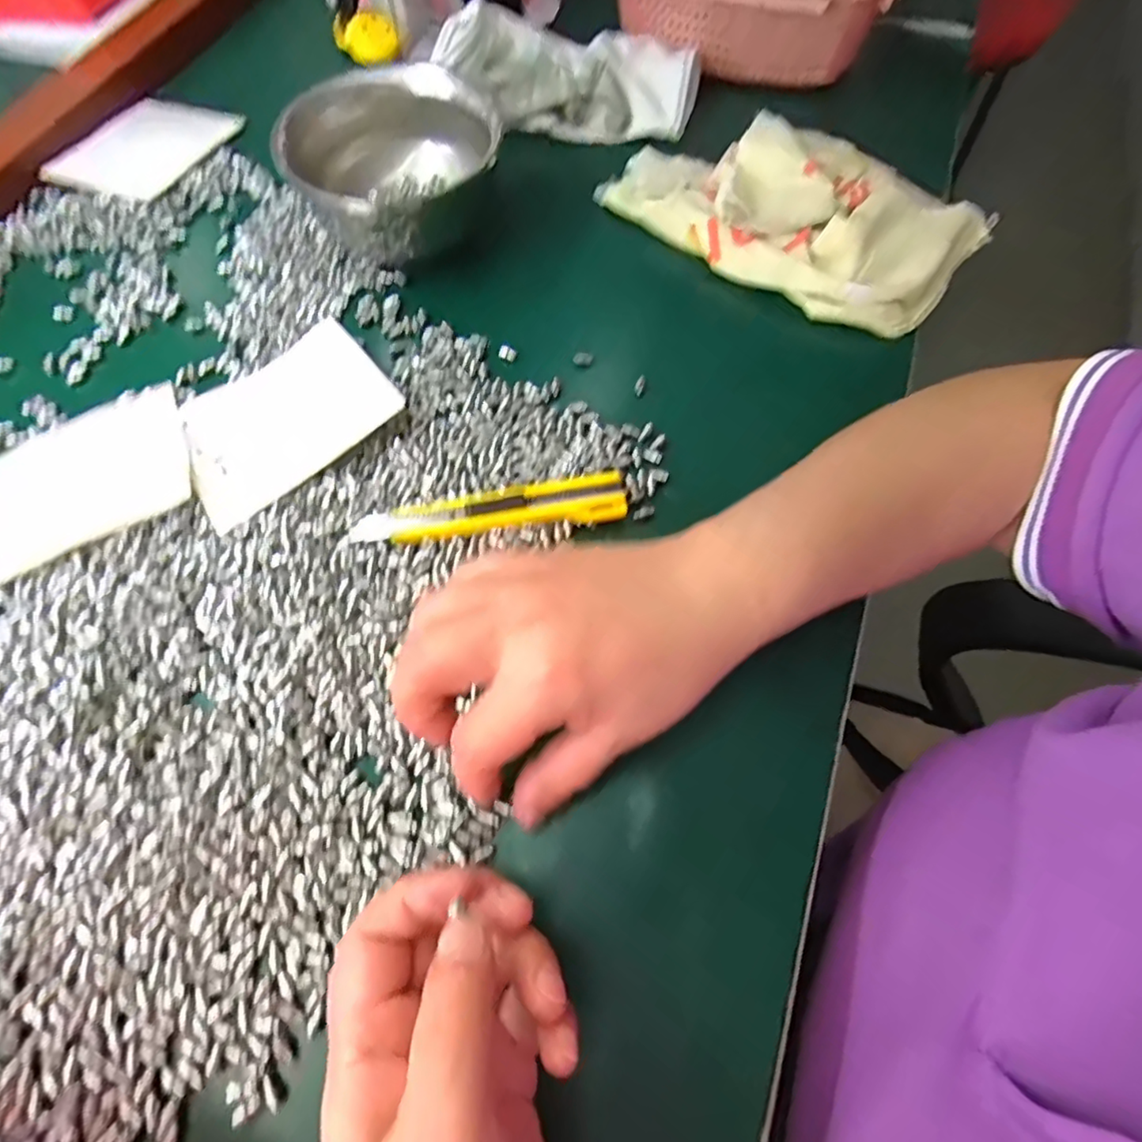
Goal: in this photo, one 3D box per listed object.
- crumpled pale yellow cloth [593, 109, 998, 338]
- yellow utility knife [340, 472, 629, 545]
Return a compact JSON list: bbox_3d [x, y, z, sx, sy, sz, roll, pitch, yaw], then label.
[{"bbox_3d":[0.130,-0.223,0.366,0.225,0.040,0.108,26,68,12],"label":"crumpled pale yellow cloth"},{"bbox_3d":[-0.039,-0.030,0.298,0.130,0.013,0.024,-5,66,-2],"label":"yellow utility knife"}]

